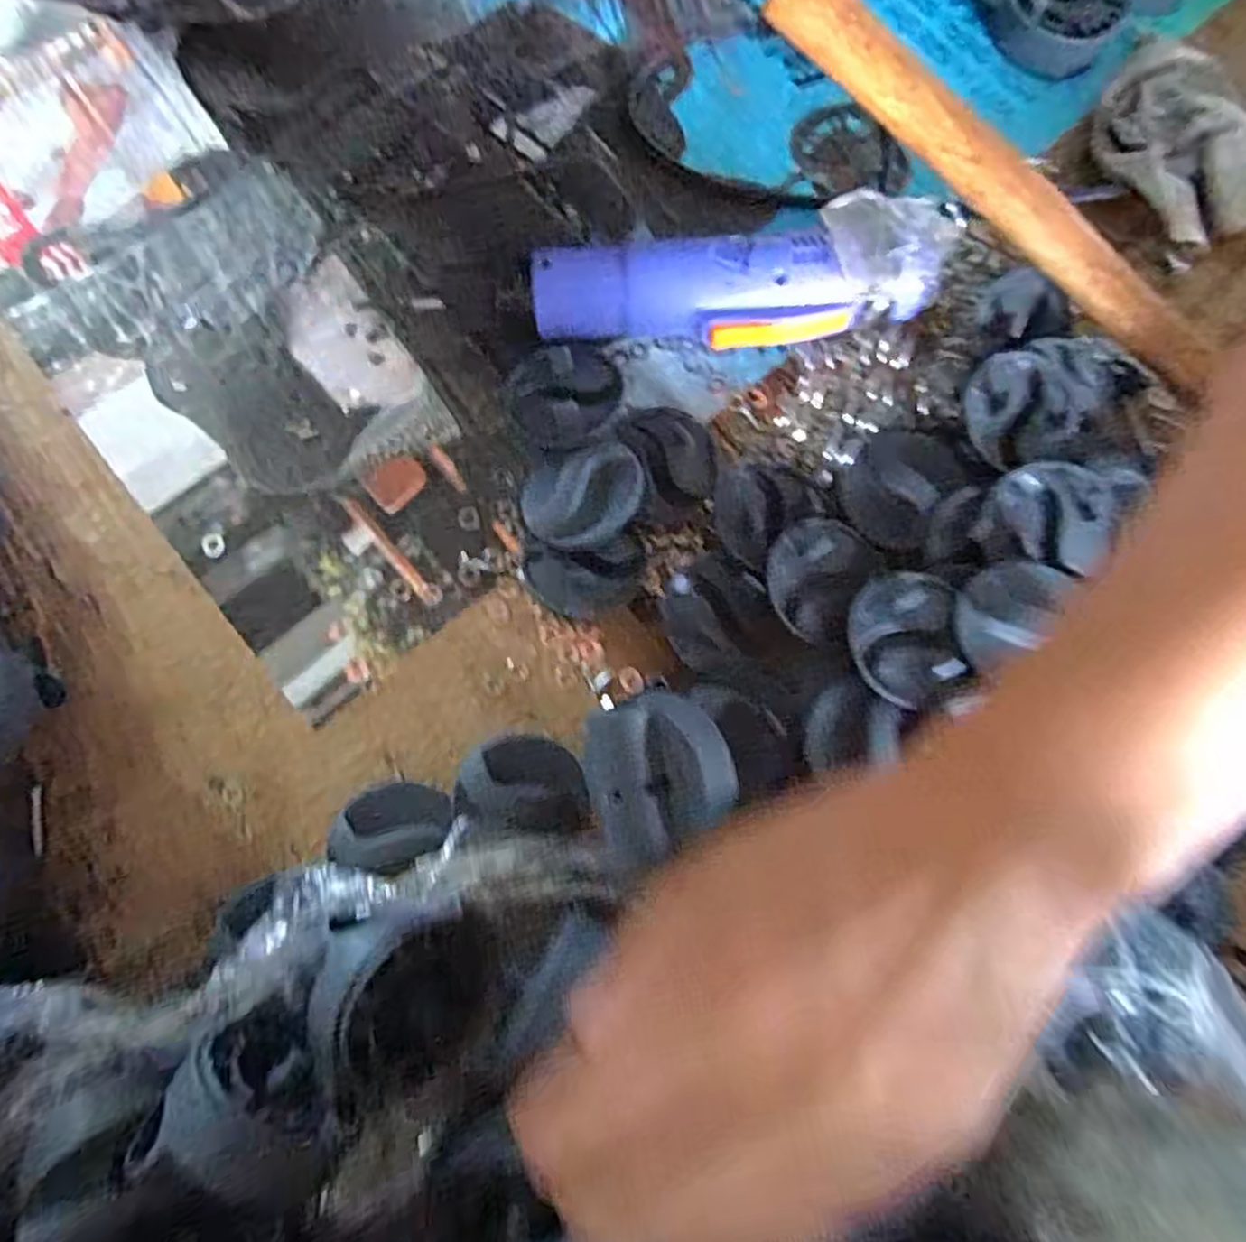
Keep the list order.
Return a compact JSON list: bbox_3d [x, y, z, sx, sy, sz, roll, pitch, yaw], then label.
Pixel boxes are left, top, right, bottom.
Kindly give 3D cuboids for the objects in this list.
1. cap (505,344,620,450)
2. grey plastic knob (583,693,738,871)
[{"bbox_3d":[-0.028,-0.105,0.348,0.052,0.024,0.052,0,78,1],"label":"cap"},{"bbox_3d":[0.013,0.063,0.300,0.056,0.057,0.059,-20,78,-4],"label":"grey plastic knob"}]

